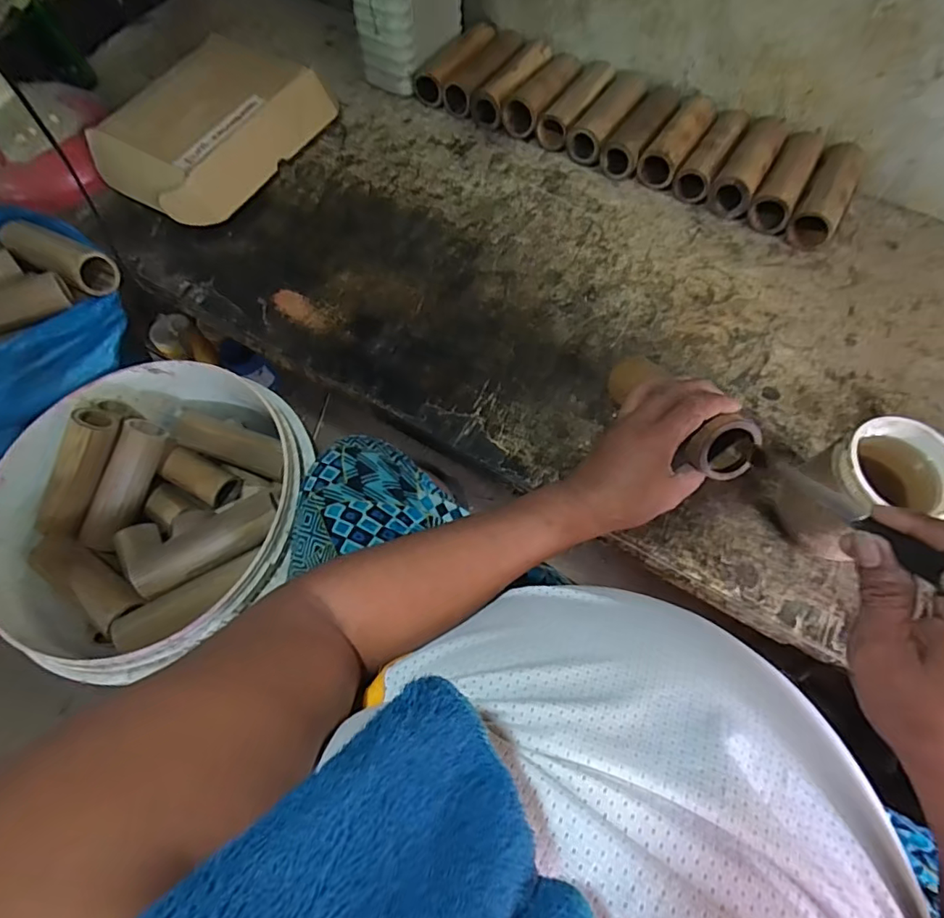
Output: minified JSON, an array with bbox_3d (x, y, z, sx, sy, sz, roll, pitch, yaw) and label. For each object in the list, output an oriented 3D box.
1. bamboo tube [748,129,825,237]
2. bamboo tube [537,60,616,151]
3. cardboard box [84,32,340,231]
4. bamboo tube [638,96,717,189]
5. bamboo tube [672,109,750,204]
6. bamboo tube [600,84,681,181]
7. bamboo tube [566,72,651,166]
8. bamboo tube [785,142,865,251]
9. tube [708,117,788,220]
[{"bbox_3d":[0.445,-0.397,0.754,0.053,0.049,0.179,27,67,15],"label":"bamboo tube"},{"bbox_3d":[0.168,-0.556,0.832,0.056,0.046,0.184,27,67,15],"label":"bamboo tube"},{"bbox_3d":[-0.377,-0.480,0.779,0.199,0.113,0.287,29,68,15],"label":"cardboard box"},{"bbox_3d":[0.311,-0.472,0.790,0.058,0.052,0.172,30,68,16],"label":"bamboo tube"},{"bbox_3d":[0.352,-0.448,0.779,0.047,0.043,0.180,28,68,15],"label":"bamboo tube"},{"bbox_3d":[0.257,-0.495,0.799,0.056,0.045,0.185,28,68,15],"label":"bamboo tube"},{"bbox_3d":[0.210,-0.522,0.812,0.057,0.041,0.181,28,68,15],"label":"bamboo tube"},{"bbox_3d":[0.491,-0.369,0.736,0.056,0.053,0.177,28,68,15],"label":"bamboo tube"},{"bbox_3d":[0.398,-0.422,0.761,0.053,0.051,0.178,28,68,15],"label":"tube"}]

